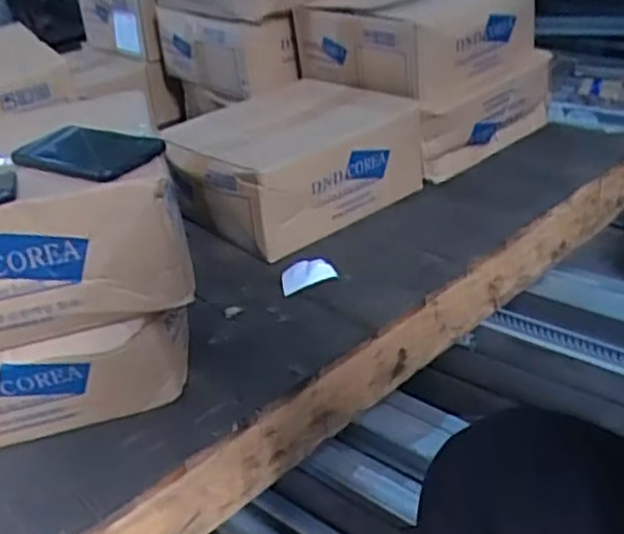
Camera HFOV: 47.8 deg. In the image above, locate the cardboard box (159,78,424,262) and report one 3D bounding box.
[{"bbox_3d":[-0.026,-0.179,1.124,0.365,0.144,0.284,-27,37,-32],"label":"cardboard box"}]

